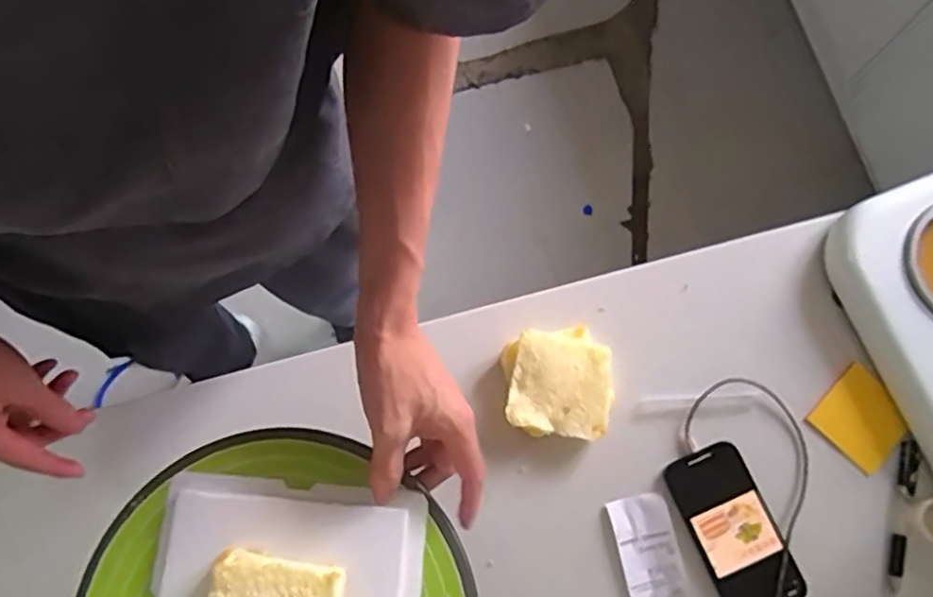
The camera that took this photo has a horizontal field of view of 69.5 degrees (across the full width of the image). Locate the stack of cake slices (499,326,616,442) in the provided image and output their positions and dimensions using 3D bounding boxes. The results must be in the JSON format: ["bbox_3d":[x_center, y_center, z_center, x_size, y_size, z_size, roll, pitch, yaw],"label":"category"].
[{"bbox_3d":[0.086,0.081,0.633,0.100,0.028,0.100,-5,76,0],"label":"stack of cake slices"}]

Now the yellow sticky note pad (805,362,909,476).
[{"bbox_3d":[0.374,0.113,0.635,0.077,0.009,0.073,-44,80,-9],"label":"yellow sticky note pad"}]

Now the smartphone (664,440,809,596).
[{"bbox_3d":[0.242,0.210,0.608,0.073,0.006,0.146,-22,77,-4],"label":"smartphone"}]

